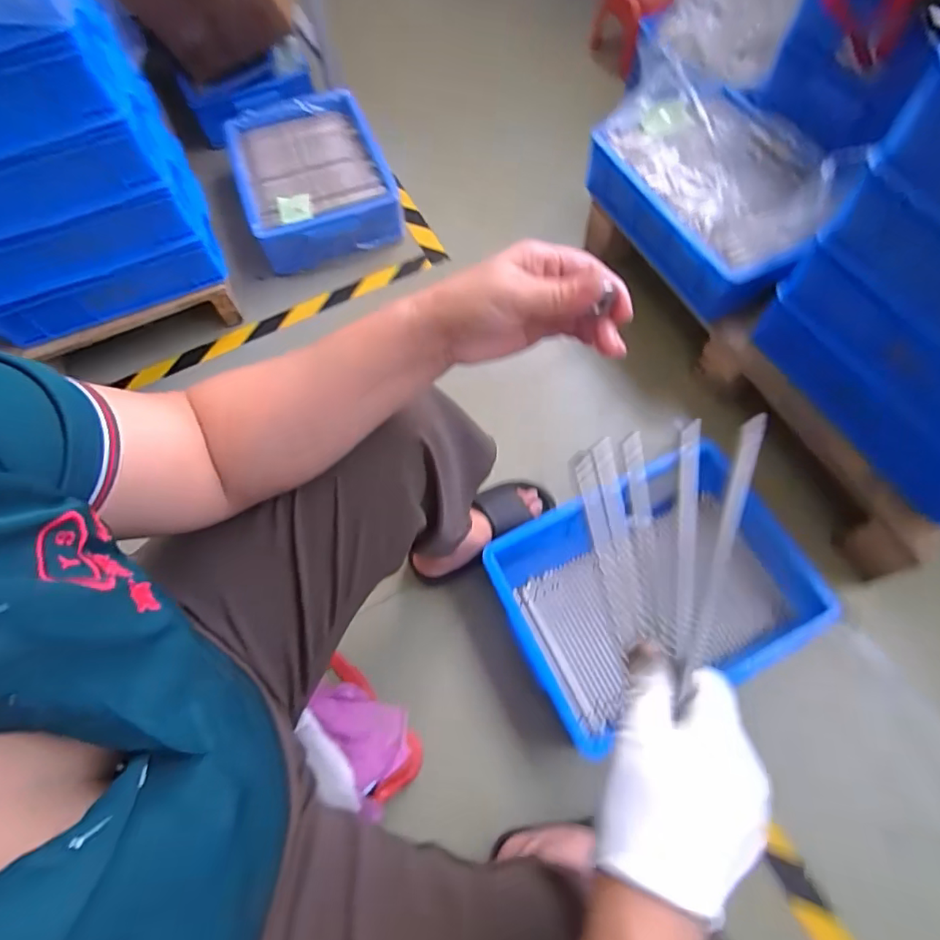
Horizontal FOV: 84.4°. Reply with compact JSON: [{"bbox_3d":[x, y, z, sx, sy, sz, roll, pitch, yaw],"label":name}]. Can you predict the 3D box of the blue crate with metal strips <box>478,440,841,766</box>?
[{"bbox_3d":[0.271,0.174,0.777,0.415,0.092,0.317,-27,67,-9],"label":"blue crate with metal strips"}]

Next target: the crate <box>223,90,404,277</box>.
[{"bbox_3d":[-0.368,-0.687,1.218,0.322,0.104,0.445,-20,66,-6],"label":"crate"}]

